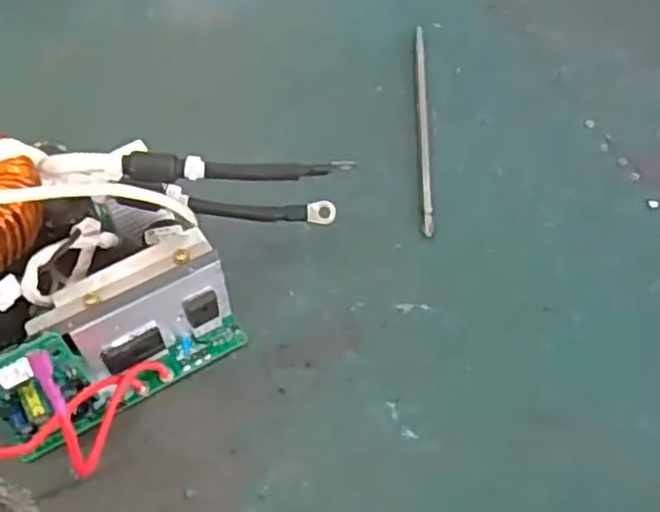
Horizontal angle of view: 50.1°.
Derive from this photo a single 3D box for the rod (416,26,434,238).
[{"bbox_3d":[0.061,-0.088,0.461,0.007,0.004,0.184,2,55,2],"label":"rod"}]

